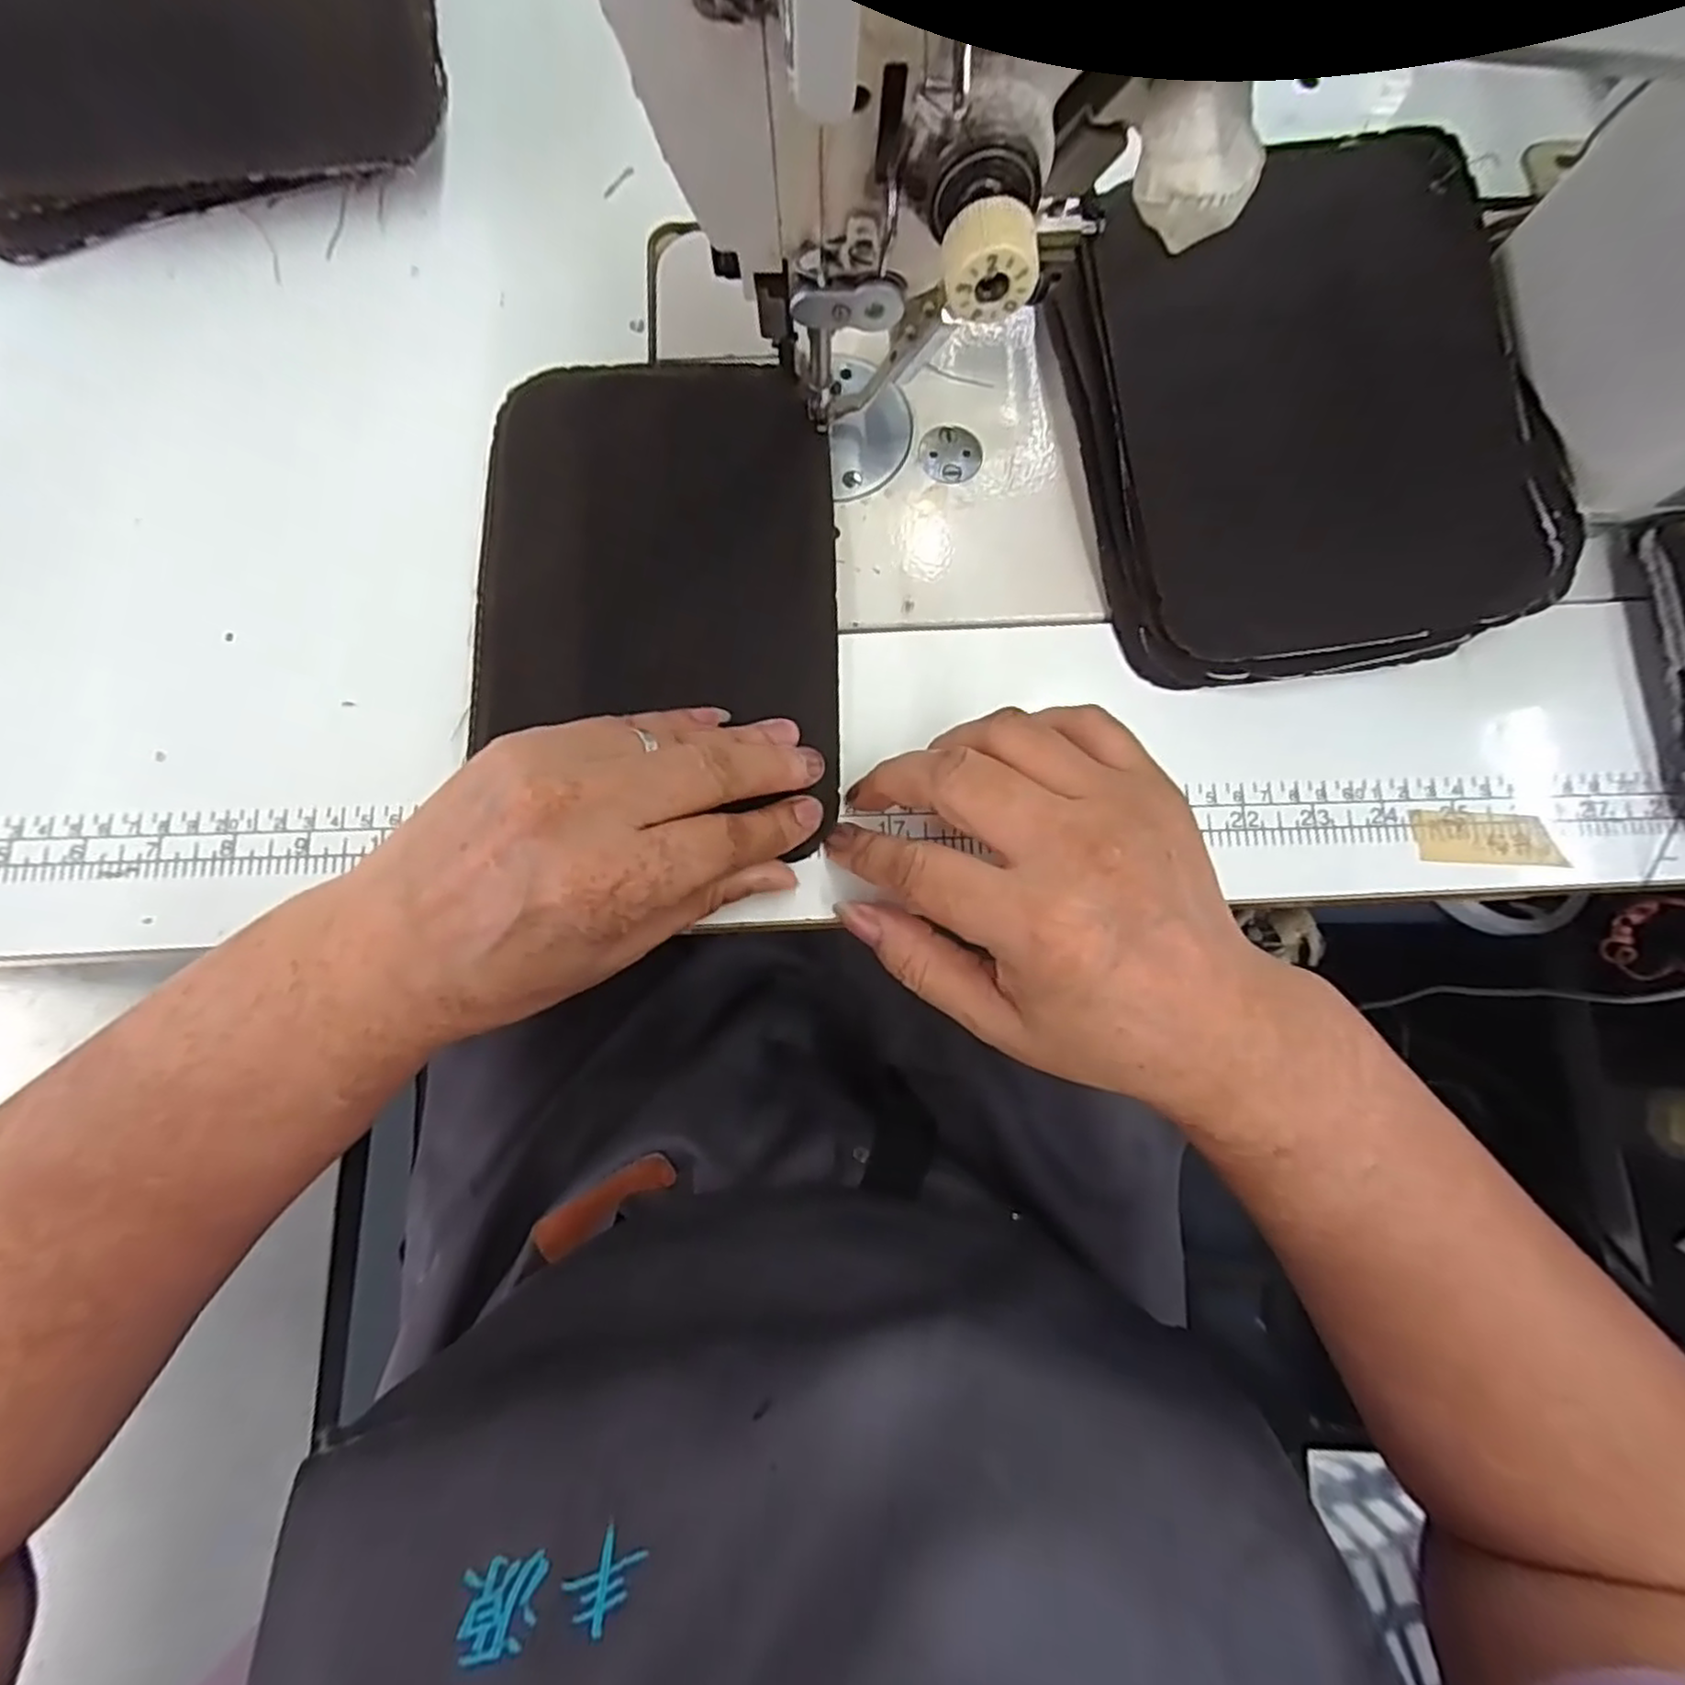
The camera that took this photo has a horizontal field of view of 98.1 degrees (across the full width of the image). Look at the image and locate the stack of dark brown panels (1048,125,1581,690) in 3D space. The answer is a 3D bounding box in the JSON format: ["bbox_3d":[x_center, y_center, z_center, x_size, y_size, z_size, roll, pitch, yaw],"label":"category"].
[{"bbox_3d":[0.169,-0.158,0.271,0.157,0.035,0.192,-9,79,-3],"label":"stack of dark brown panels"}]

